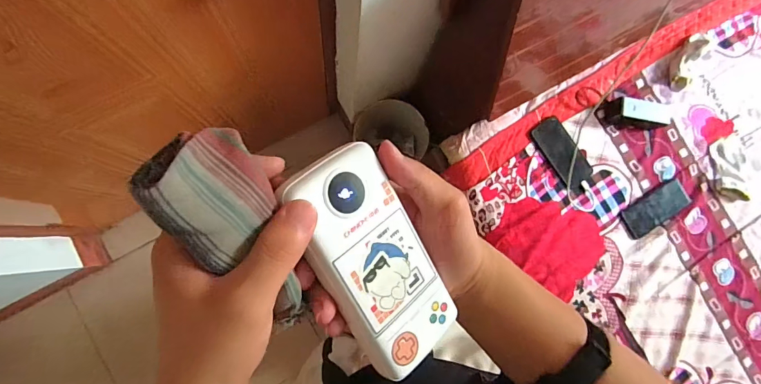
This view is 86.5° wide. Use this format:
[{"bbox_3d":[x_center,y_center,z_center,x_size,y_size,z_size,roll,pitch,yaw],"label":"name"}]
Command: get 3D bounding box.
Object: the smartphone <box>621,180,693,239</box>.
[{"bbox_3d":[0.648,0.038,0.945,0.182,0.011,0.075,-30,89,-8],"label":"smartphone"}]

